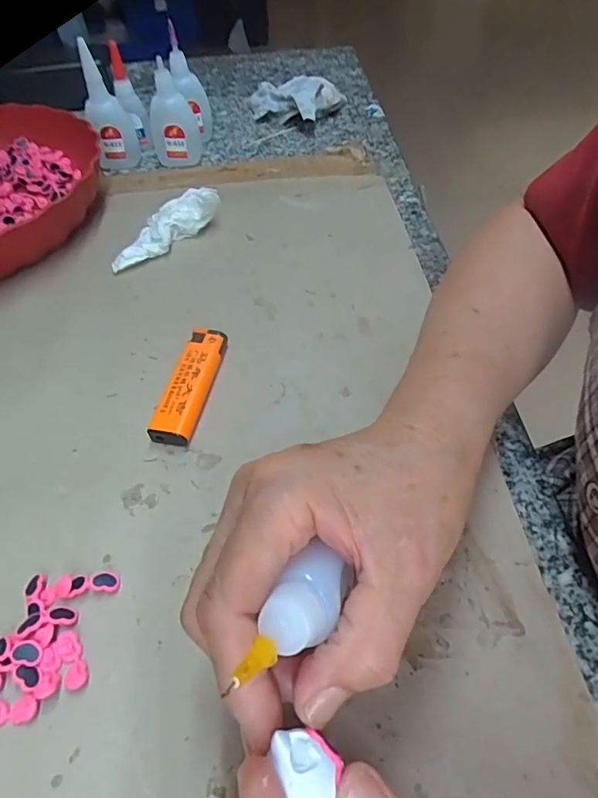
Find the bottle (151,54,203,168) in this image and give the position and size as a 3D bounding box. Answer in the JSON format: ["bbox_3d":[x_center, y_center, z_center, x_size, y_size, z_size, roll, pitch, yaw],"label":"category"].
[{"bbox_3d":[-0.120,-0.265,0.465,0.043,0.072,0.040,-6,52,-2],"label":"bottle"}]

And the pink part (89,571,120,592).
[{"bbox_3d":[-0.089,0.084,0.231,0.013,0.005,0.010,2,52,4],"label":"pink part"}]

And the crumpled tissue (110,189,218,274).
[{"bbox_3d":[-0.104,-0.130,0.385,0.094,0.022,0.030,-43,61,-12],"label":"crumpled tissue"}]

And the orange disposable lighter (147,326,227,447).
[{"bbox_3d":[-0.064,-0.010,0.300,0.024,0.013,0.080,8,52,9],"label":"orange disposable lighter"}]

